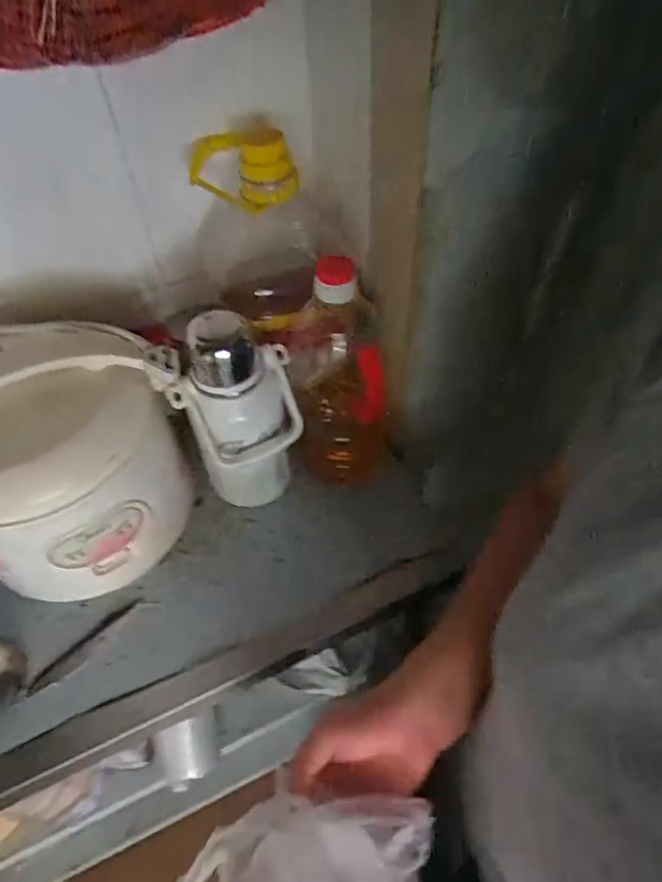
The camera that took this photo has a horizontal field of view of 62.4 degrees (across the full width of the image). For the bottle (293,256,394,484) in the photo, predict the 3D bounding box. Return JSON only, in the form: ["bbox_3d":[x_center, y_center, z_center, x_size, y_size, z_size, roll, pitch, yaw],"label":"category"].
[{"bbox_3d":[0.005,-0.057,0.586,0.106,0.259,0.089,-6,53,-3],"label":"bottle"}]

